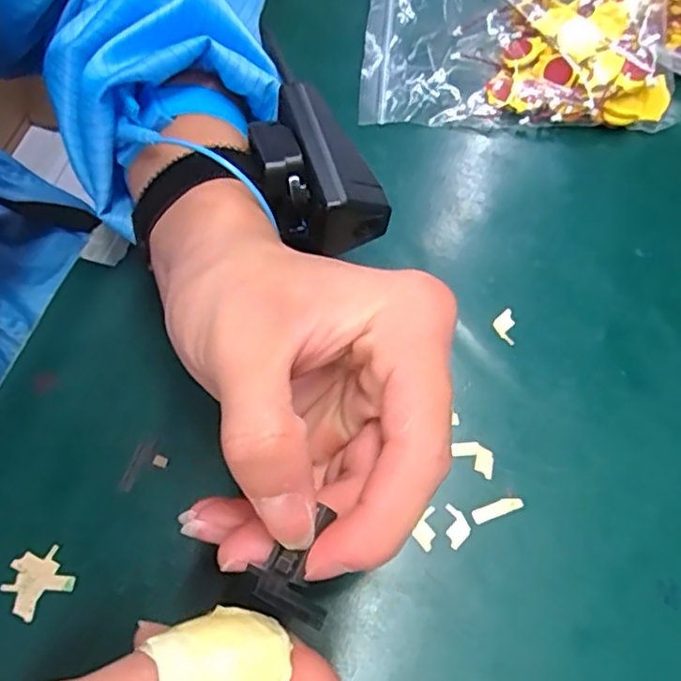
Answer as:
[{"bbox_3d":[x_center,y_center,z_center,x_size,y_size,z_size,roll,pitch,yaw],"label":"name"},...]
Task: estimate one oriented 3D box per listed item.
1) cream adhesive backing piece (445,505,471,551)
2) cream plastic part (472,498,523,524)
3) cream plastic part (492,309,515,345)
[{"bbox_3d":[0.047,0.077,0.265,0.011,0.004,0.016,-29,70,-12],"label":"cream adhesive backing piece"},{"bbox_3d":[0.066,0.071,0.268,0.022,0.004,0.006,-19,68,-8],"label":"cream plastic part"},{"bbox_3d":[0.078,-0.007,0.303,0.010,0.004,0.017,4,66,2],"label":"cream plastic part"}]

